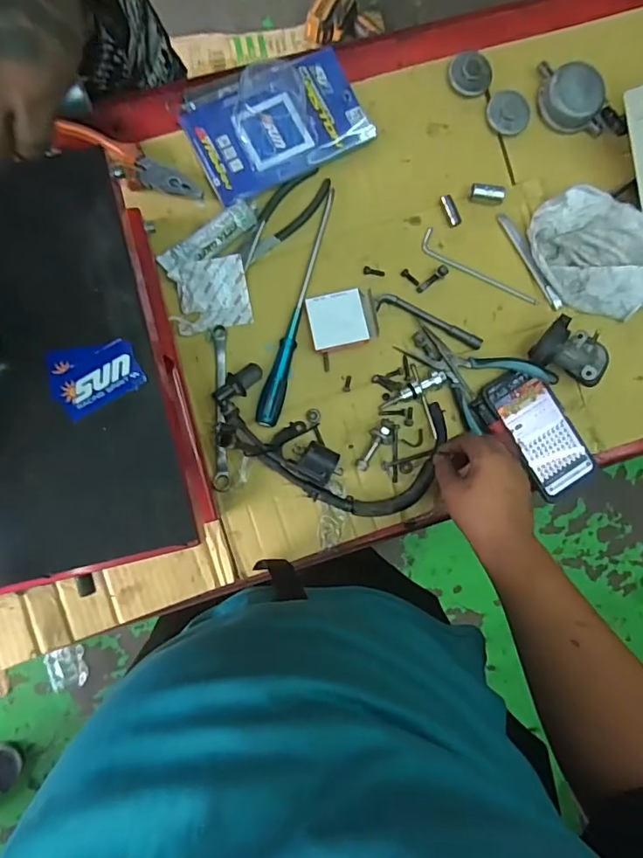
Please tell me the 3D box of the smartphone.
[{"bbox_3d":[0.268,0.003,0.631,0.078,0.011,0.158,-33,91,-5],"label":"smartphone"}]

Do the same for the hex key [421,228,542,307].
[{"bbox_3d":[0.195,-0.192,0.641,0.165,0.004,0.029,33,86,-3],"label":"hex key"}]

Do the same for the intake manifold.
[{"bbox_3d":[0.301,-0.092,0.626,0.084,0.044,0.062,30,87,-5],"label":"intake manifold"}]

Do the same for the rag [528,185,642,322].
[{"bbox_3d":[0.339,-0.217,0.631,0.178,0.042,0.125,30,86,-3],"label":"rag"}]

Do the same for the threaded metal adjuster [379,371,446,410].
[{"bbox_3d":[0.108,-0.045,0.617,0.087,0.016,0.017,-27,91,8],"label":"threaded metal adjuster"}]

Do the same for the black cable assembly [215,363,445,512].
[{"bbox_3d":[0.007,0.002,0.594,0.259,0.064,0.152,24,87,-6],"label":"black cable assembly"}]

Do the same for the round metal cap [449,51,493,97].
[{"bbox_3d":[0.184,-0.438,0.636,0.050,0.013,0.052,0,88,-5],"label":"round metal cap"}]

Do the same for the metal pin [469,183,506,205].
[{"bbox_3d":[0.204,-0.289,0.637,0.042,0.014,0.018,7,88,-5],"label":"metal pin"}]

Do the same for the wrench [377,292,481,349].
[{"bbox_3d":[0.133,-0.132,0.627,0.137,0.011,0.027,21,87,-4],"label":"wrench"}]

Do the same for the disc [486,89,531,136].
[{"bbox_3d":[0.234,-0.395,0.642,0.053,0.014,0.052,0,88,-5],"label":"disc"}]

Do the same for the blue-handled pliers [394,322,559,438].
[{"bbox_3d":[0.186,-0.079,0.623,0.113,0.029,0.150,-41,92,-5],"label":"blue-handled pliers"}]

